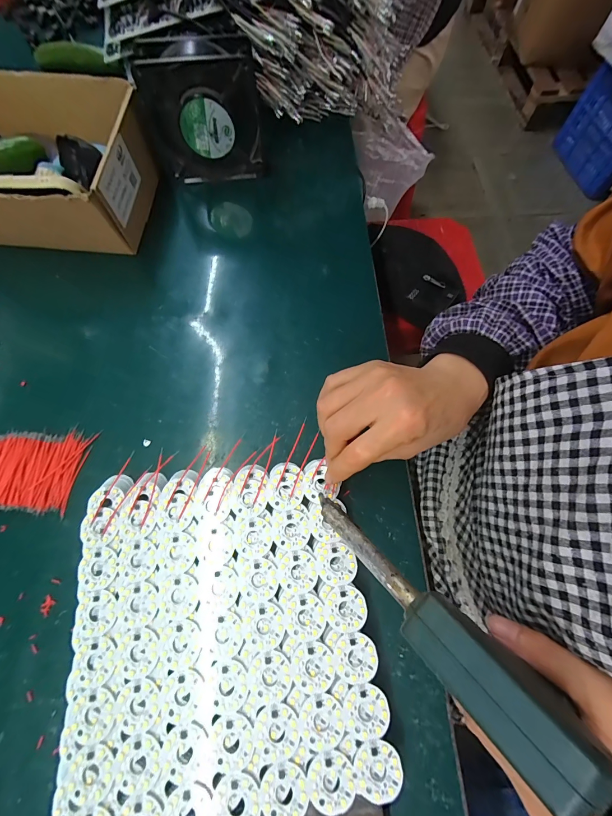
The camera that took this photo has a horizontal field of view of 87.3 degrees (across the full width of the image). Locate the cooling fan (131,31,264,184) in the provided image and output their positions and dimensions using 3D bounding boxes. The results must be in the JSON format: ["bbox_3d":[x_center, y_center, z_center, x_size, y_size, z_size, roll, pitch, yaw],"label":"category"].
[{"bbox_3d":[-0.118,-0.340,0.378,0.127,0.116,0.047,-5,70,-2],"label":"cooling fan"}]

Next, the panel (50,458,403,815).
[{"bbox_3d":[-0.064,0.159,0.242,0.216,0.007,0.226,-6,70,-2],"label":"panel"}]

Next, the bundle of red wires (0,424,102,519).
[{"bbox_3d":[-0.253,0.055,0.293,0.090,0.015,0.075,3,70,1],"label":"bundle of red wires"}]

